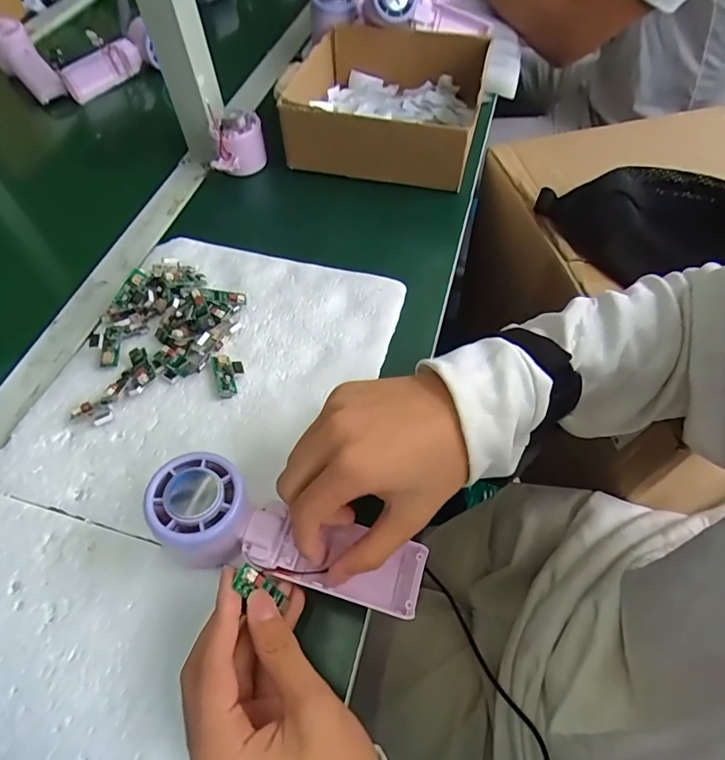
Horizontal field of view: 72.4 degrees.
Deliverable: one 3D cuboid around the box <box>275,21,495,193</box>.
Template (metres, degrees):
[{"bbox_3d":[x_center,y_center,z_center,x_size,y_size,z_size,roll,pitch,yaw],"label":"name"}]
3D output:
[{"bbox_3d":[0.035,-0.329,0.579,0.197,0.070,0.232,12,58,9],"label":"box"}]

